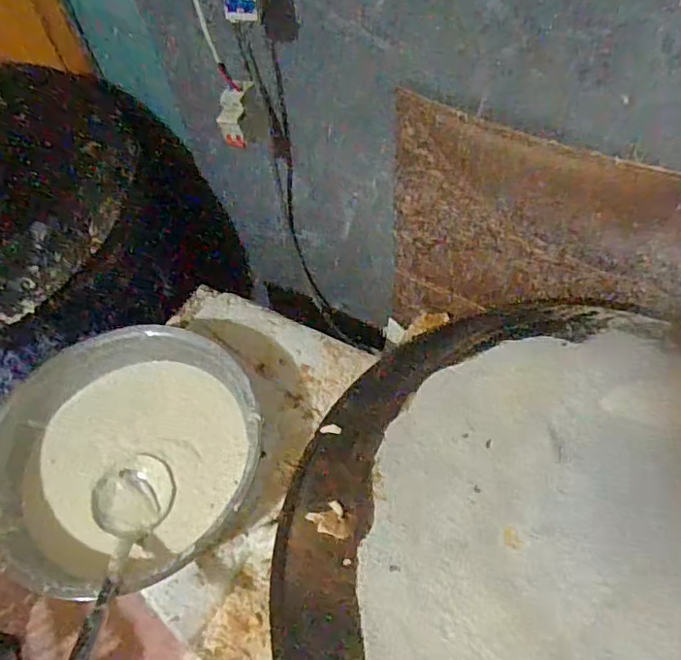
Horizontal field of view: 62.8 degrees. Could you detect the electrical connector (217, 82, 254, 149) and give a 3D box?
[{"bbox_3d":[-0.150,-0.305,0.786,0.037,0.086,0.031,9,13,10],"label":"electrical connector"}]

